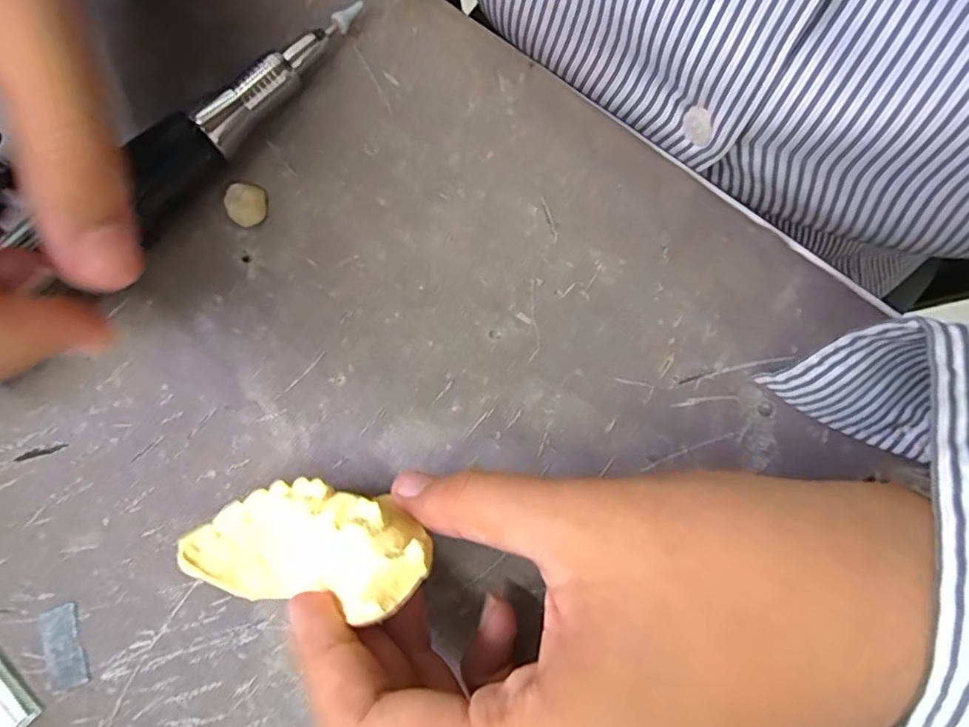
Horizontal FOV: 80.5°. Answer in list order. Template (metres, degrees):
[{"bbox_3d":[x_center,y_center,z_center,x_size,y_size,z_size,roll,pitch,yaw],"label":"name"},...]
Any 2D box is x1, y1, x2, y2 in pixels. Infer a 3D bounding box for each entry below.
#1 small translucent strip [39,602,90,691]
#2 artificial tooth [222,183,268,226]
[{"bbox_3d":[-0.124,0.084,0.169,0.011,0.004,0.023,-18,82,-6],"label":"small translucent strip"},{"bbox_3d":[-0.078,-0.052,0.188,0.012,0.006,0.013,0,81,3],"label":"artificial tooth"}]

